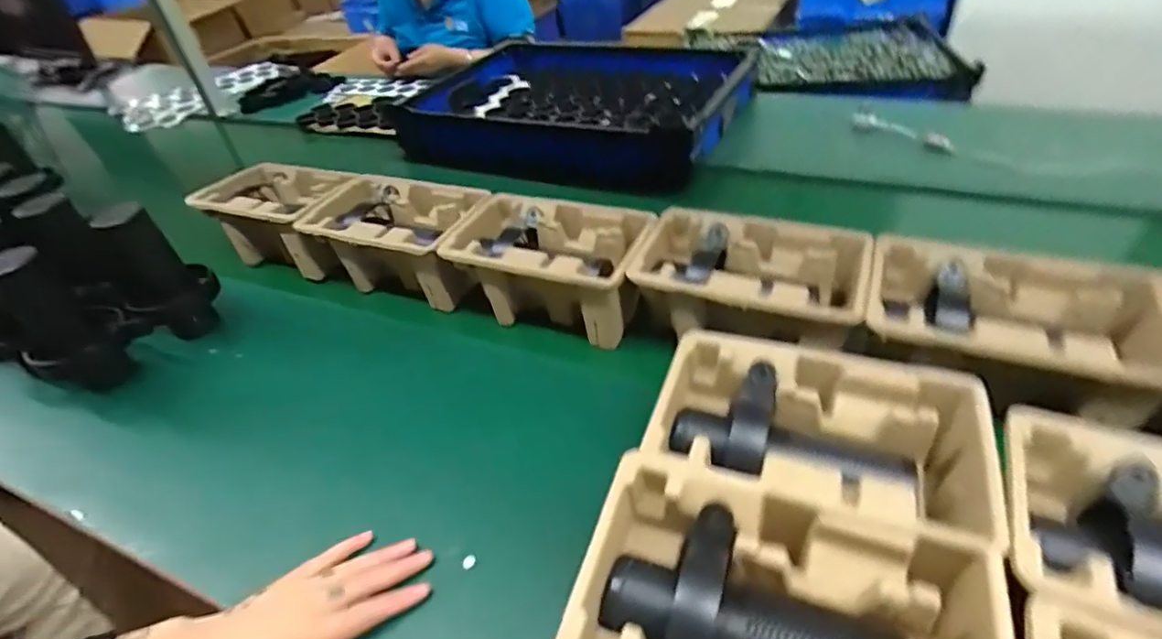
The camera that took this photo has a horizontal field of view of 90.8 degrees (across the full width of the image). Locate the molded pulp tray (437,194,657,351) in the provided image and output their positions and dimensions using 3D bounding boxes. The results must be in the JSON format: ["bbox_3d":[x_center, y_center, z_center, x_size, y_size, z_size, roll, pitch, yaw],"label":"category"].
[{"bbox_3d":[-0.042,-0.059,0.707,0.237,0.125,0.143,15,43,16],"label":"molded pulp tray"}]

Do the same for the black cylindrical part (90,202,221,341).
[{"bbox_3d":[-0.499,-0.055,0.685,0.087,0.177,0.091,-25,47,-27],"label":"black cylindrical part"}]

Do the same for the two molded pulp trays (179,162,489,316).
[{"bbox_3d":[-0.317,-0.119,0.794,0.418,0.113,0.146,15,43,16],"label":"two molded pulp trays"}]

